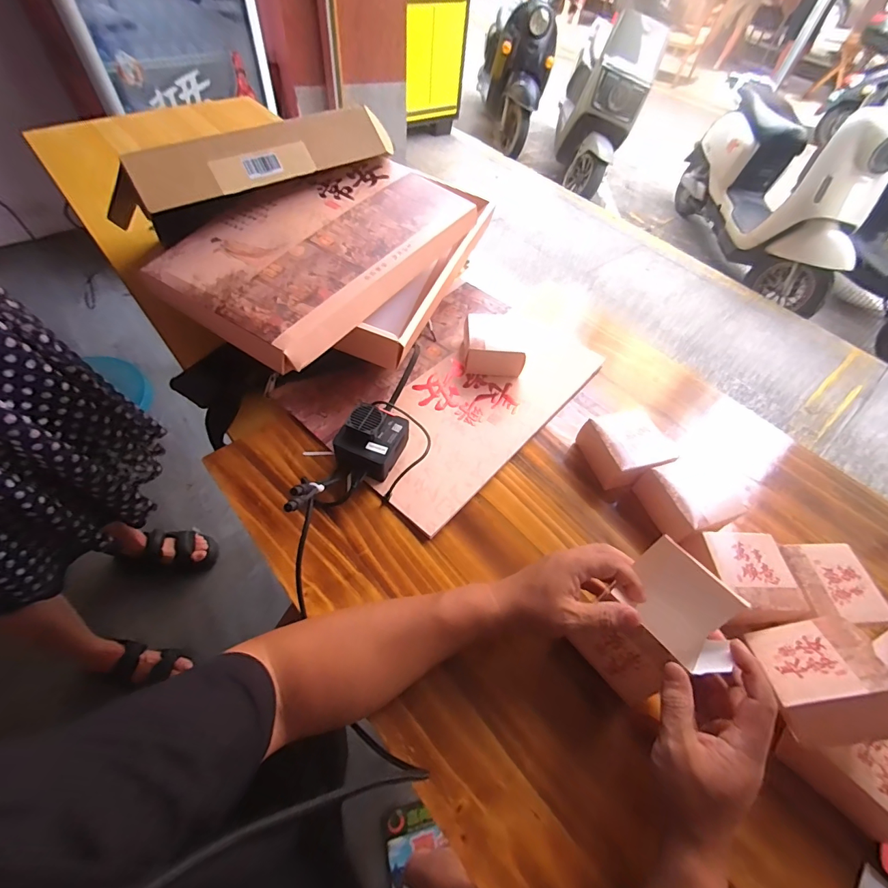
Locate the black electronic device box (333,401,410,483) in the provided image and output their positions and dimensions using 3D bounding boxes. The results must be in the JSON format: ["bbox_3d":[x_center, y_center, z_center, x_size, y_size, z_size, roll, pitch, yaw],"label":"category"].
[{"bbox_3d":[-0.090,-0.002,0.516,0.074,0.059,0.085,23,56,11],"label":"black electronic device box"}]

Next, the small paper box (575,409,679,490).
[{"bbox_3d":[0.238,0.005,0.542,0.091,0.047,0.094,-11,57,-13],"label":"small paper box"}]

